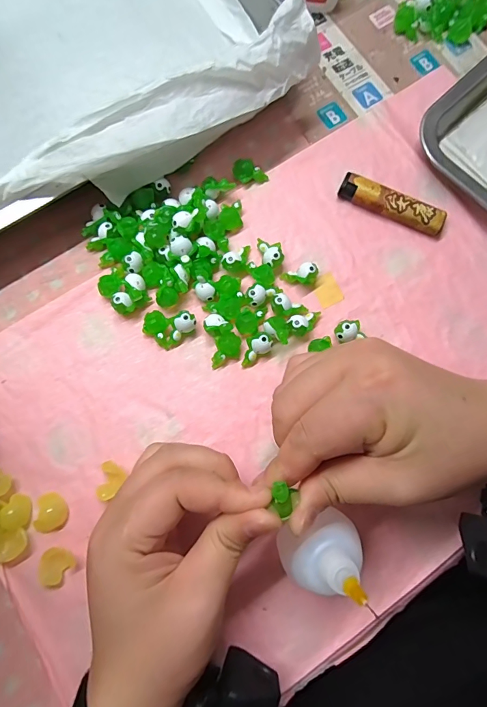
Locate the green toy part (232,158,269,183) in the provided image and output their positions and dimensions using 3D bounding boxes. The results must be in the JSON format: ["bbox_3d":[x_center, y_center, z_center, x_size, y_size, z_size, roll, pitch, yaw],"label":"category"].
[{"bbox_3d":[0.006,-0.136,0.291,0.026,0.013,0.013,2,80,-1],"label":"green toy part"}]

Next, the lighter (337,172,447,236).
[{"bbox_3d":[0.111,-0.111,0.292,0.079,0.011,0.018,23,80,3],"label":"lighter"}]

